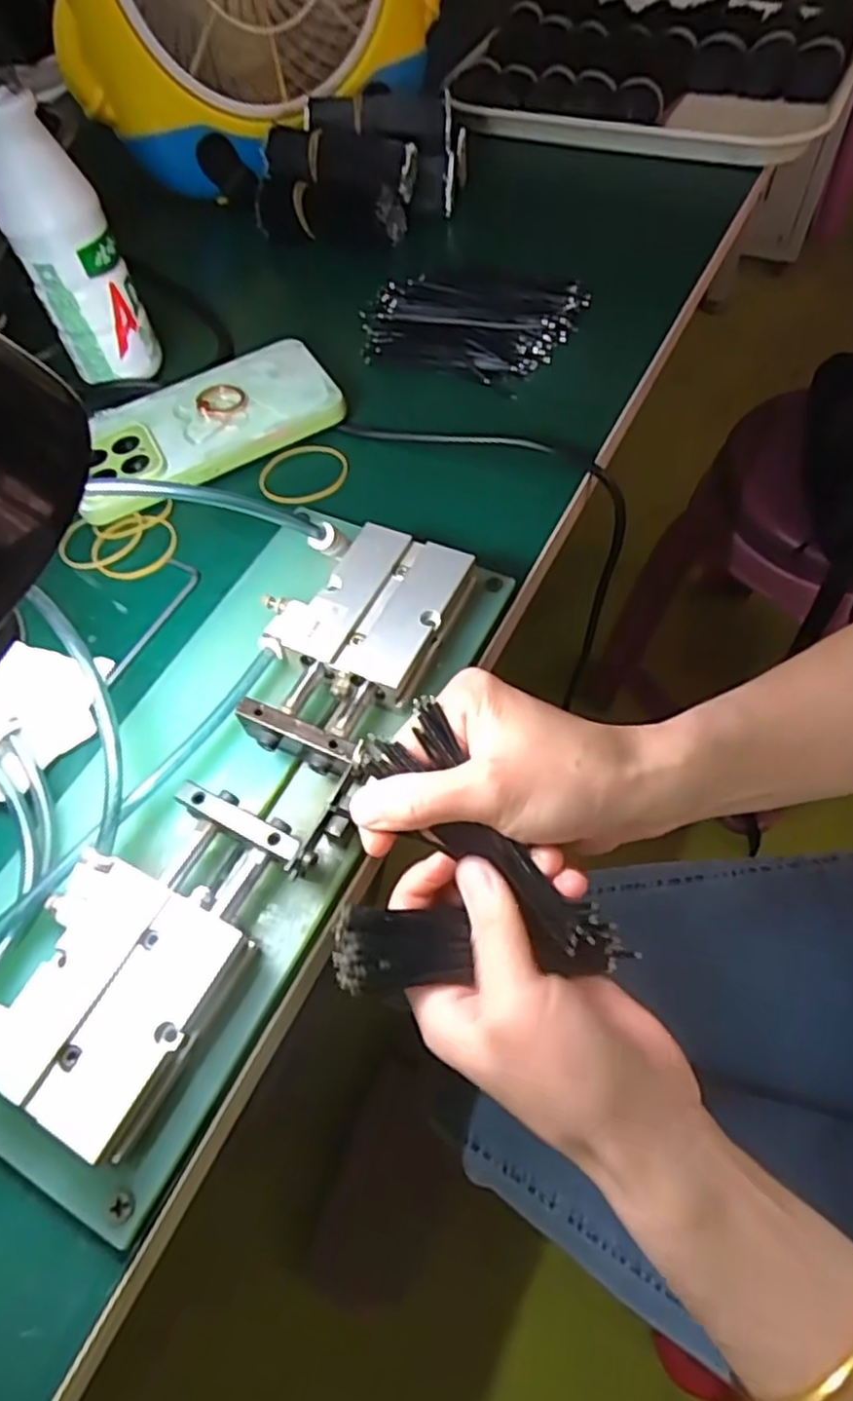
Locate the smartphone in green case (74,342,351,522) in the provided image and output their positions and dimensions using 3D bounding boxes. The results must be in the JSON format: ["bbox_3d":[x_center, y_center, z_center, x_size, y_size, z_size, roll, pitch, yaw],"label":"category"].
[{"bbox_3d":[-0.126,-0.157,0.404,0.145,0.014,0.078,-25,62,-11],"label":"smartphone in green case"}]

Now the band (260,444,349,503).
[{"bbox_3d":[-0.065,-0.122,0.392,0.049,0.005,0.040,-34,64,-15],"label":"band"}]

